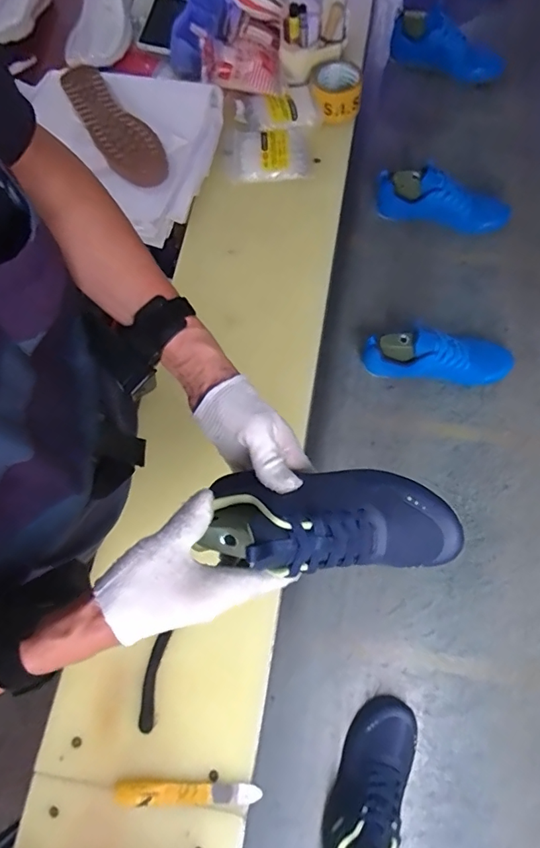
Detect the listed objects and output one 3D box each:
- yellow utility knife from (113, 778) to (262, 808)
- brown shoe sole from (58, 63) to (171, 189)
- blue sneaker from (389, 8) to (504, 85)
[{"bbox_3d":[-0.100,0.447,0.581,0.173,0.022,0.026,0,71,0],"label":"yellow utility knife"},{"bbox_3d":[-0.286,-0.537,0.863,0.094,0.032,0.277,-36,75,-11],"label":"brown shoe sole"},{"bbox_3d":[0.364,-0.770,0.986,0.234,0.088,0.087,13,73,3],"label":"blue sneaker"}]

